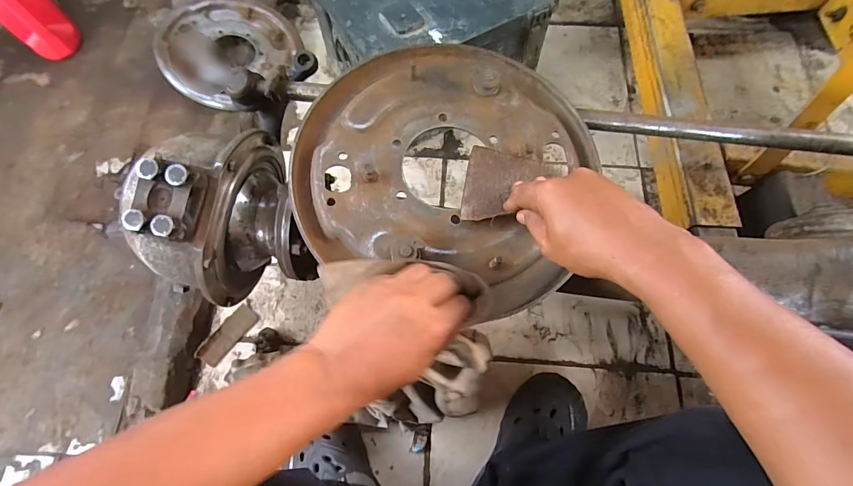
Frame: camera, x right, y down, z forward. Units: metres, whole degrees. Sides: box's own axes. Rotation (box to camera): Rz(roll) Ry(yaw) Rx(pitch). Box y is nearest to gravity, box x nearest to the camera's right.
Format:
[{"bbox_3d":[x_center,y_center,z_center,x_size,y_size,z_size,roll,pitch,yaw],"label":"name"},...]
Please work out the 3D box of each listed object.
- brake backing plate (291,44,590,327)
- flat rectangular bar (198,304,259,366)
[{"bbox_3d":[0.015,-0.088,0.398,0.277,0.035,0.269,0,70,0],"label":"brake backing plate"},{"bbox_3d":[-0.355,0.166,0.714,0.046,0.009,0.110,34,74,12],"label":"flat rectangular bar"}]

